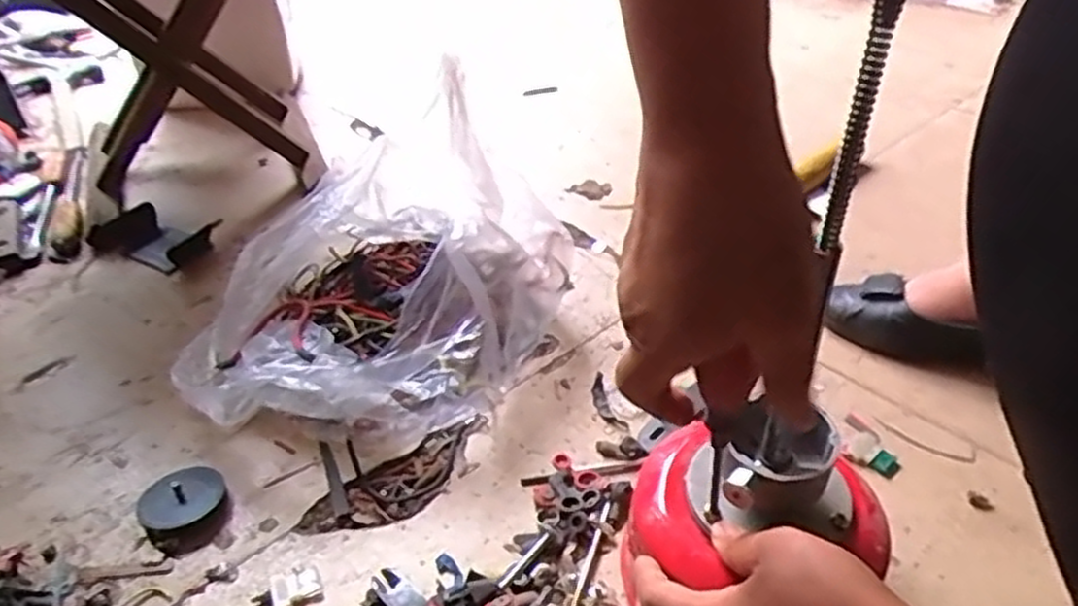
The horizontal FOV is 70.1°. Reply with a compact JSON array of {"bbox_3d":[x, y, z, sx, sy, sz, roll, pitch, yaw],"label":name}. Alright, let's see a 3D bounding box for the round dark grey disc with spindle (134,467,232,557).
[{"bbox_3d":[-0.242,0.139,0.526,0.061,0.019,0.055,29,46,34],"label":"round dark grey disc with spindle"}]

